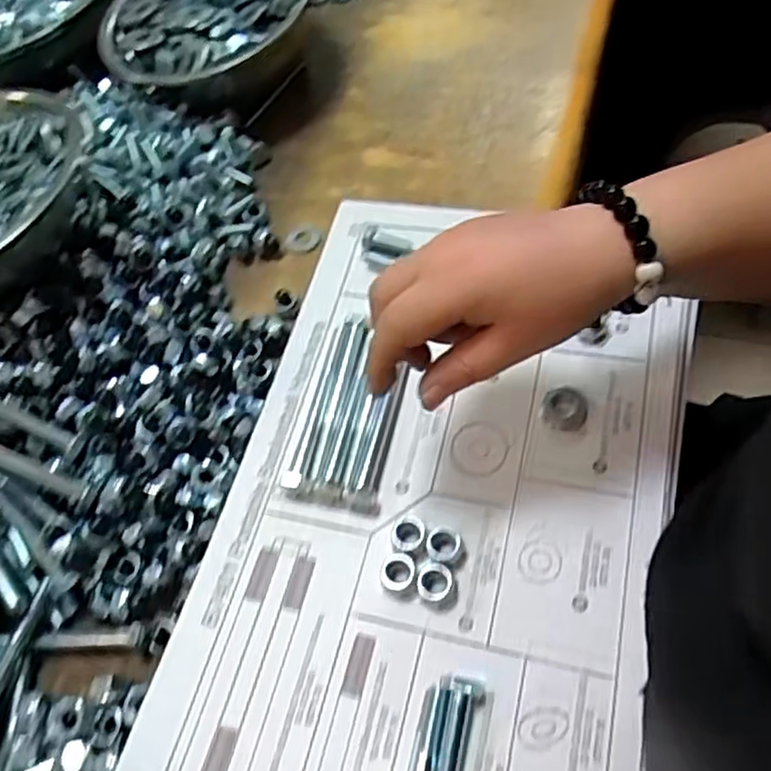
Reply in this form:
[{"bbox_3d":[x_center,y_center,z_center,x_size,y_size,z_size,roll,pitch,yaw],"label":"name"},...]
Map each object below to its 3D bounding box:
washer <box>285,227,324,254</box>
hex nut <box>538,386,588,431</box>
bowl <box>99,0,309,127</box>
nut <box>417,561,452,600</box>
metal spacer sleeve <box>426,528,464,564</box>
[{"bbox_3d":[-0.058,-0.104,0.489,0.027,0.005,0.027,-3,53,4],"label":"washer"},{"bbox_3d":[0.096,0.011,0.372,0.024,0.006,0.026,6,62,12],"label":"hex nut"},{"bbox_3d":[-0.138,-0.287,0.555,0.153,0.067,0.159,-4,61,7],"label":"bowl"},{"bbox_3d":[0.024,0.095,0.334,0.016,0.010,0.017,5,62,11],"label":"nut"},{"bbox_3d":[0.029,0.079,0.343,0.017,0.009,0.018,-4,61,7],"label":"metal spacer sleeve"}]

